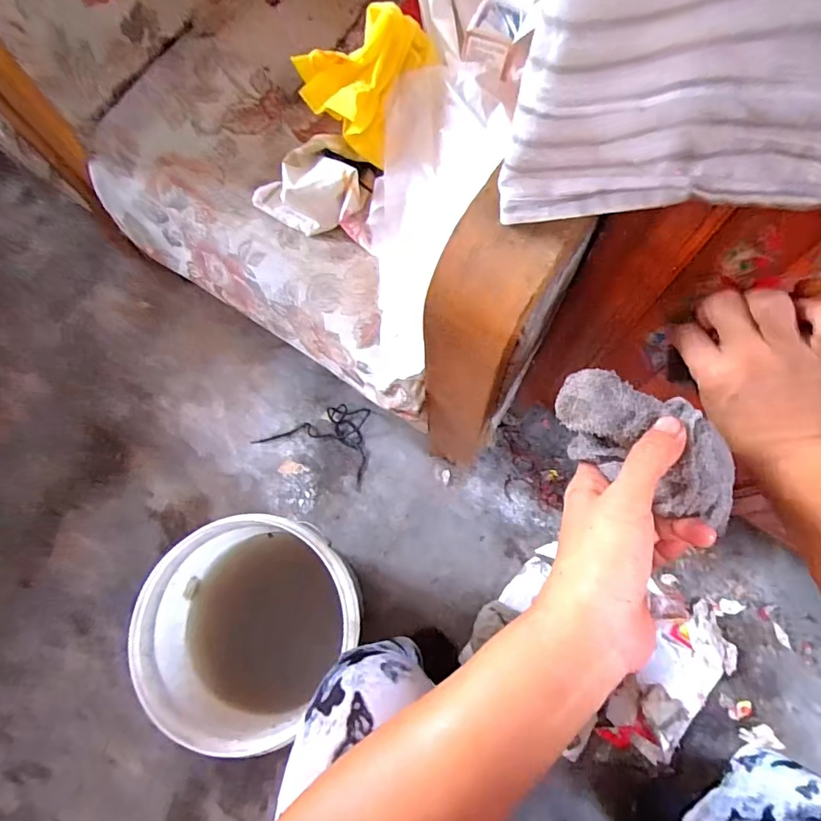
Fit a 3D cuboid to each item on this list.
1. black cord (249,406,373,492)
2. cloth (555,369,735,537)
[{"bbox_3d":[-0.155,0.039,0.887,0.207,0.014,0.137,25,75,9],"label":"black cord"},{"bbox_3d":[0.146,0.022,0.296,0.124,0.040,0.053,35,77,9],"label":"cloth"}]

